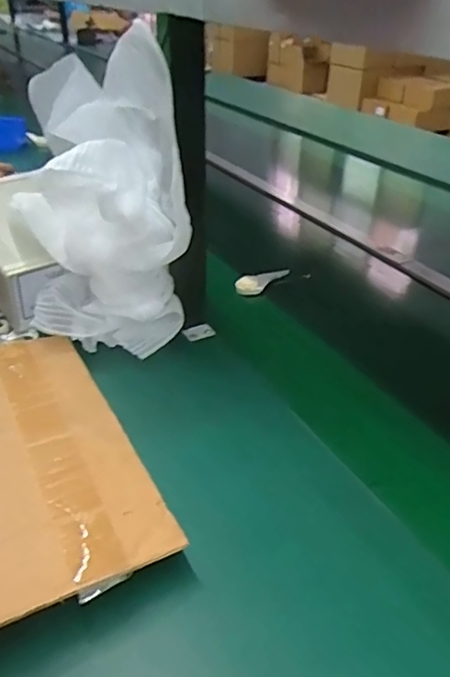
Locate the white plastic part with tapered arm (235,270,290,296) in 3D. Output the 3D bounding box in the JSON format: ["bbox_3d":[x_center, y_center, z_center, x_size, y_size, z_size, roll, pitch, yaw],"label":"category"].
[{"bbox_3d":[0.061,-0.100,0.948,0.105,0.023,0.032,-22,38,-30],"label":"white plastic part with tapered arm"}]

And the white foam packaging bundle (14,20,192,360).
[{"bbox_3d":[-0.161,-0.157,0.705,0.215,0.357,0.160,-4,33,-6],"label":"white foam packaging bundle"}]

